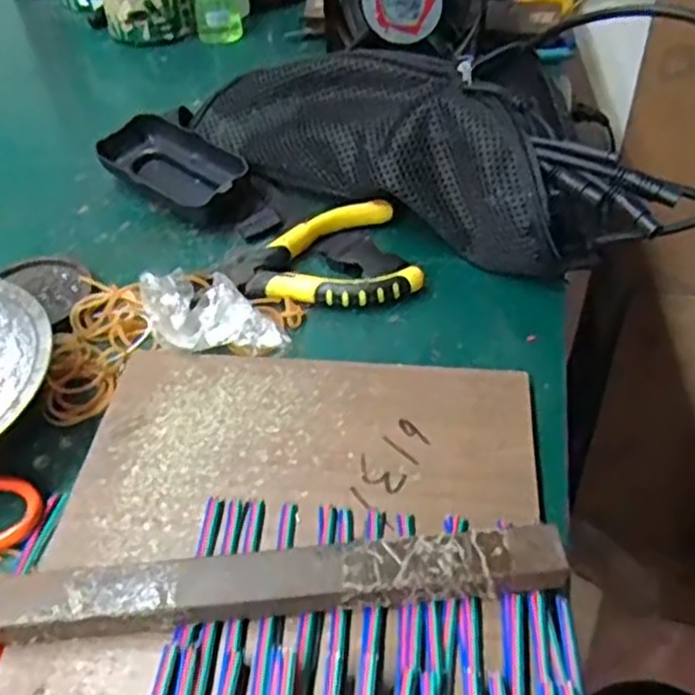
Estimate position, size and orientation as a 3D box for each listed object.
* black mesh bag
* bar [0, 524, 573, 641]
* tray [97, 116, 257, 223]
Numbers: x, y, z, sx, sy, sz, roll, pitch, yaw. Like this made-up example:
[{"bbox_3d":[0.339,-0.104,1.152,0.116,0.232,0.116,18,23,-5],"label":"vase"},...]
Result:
[{"bbox_3d":[0.019,-0.125,0.443,0.243,0.078,0.061,24,52,25],"label":"black mesh bag"},{"bbox_3d":[-0.027,0.091,0.277,0.215,0.019,0.024,-5,46,-1],"label":"bar"},{"bbox_3d":[-0.112,-0.117,0.487,0.118,0.030,0.057,30,55,29],"label":"tray"}]

